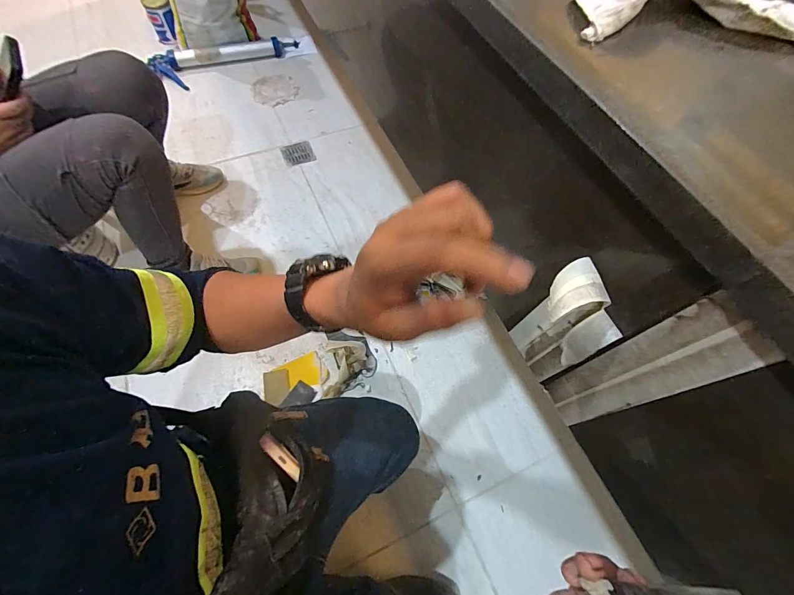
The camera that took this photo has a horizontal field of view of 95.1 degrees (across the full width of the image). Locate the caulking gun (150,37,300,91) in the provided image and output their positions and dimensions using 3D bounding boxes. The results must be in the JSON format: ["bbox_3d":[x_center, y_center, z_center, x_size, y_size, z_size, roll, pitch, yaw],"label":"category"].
[{"bbox_3d":[-0.658,-0.915,1.411,0.564,0.074,0.182,-13,65,-10],"label":"caulking gun"}]

